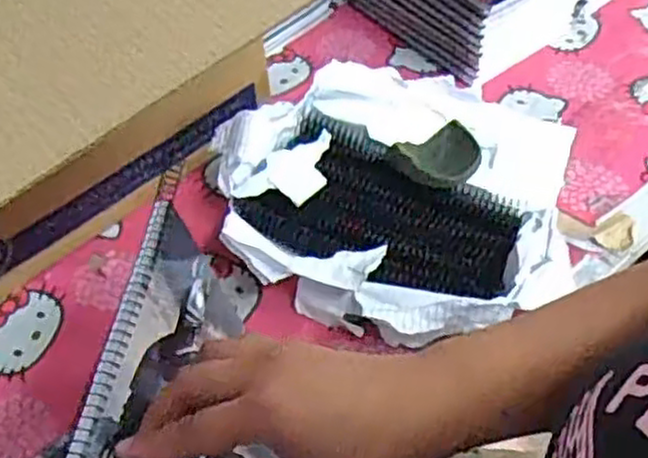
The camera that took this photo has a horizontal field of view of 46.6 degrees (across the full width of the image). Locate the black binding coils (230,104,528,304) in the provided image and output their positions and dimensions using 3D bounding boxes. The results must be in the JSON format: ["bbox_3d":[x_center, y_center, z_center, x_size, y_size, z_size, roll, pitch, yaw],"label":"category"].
[{"bbox_3d":[0.053,-0.009,0.660,0.235,0.042,0.143,26,58,22],"label":"black binding coils"}]

